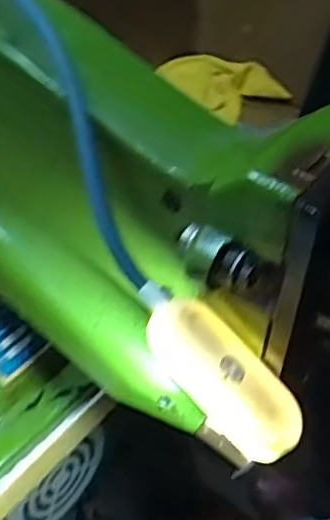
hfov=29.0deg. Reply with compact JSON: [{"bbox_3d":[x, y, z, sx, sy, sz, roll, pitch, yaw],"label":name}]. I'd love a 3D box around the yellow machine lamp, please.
[{"bbox_3d":[0.025,0.049,0.270,0.076,0.014,0.034,46,52,5],"label":"yellow machine lamp"}]

